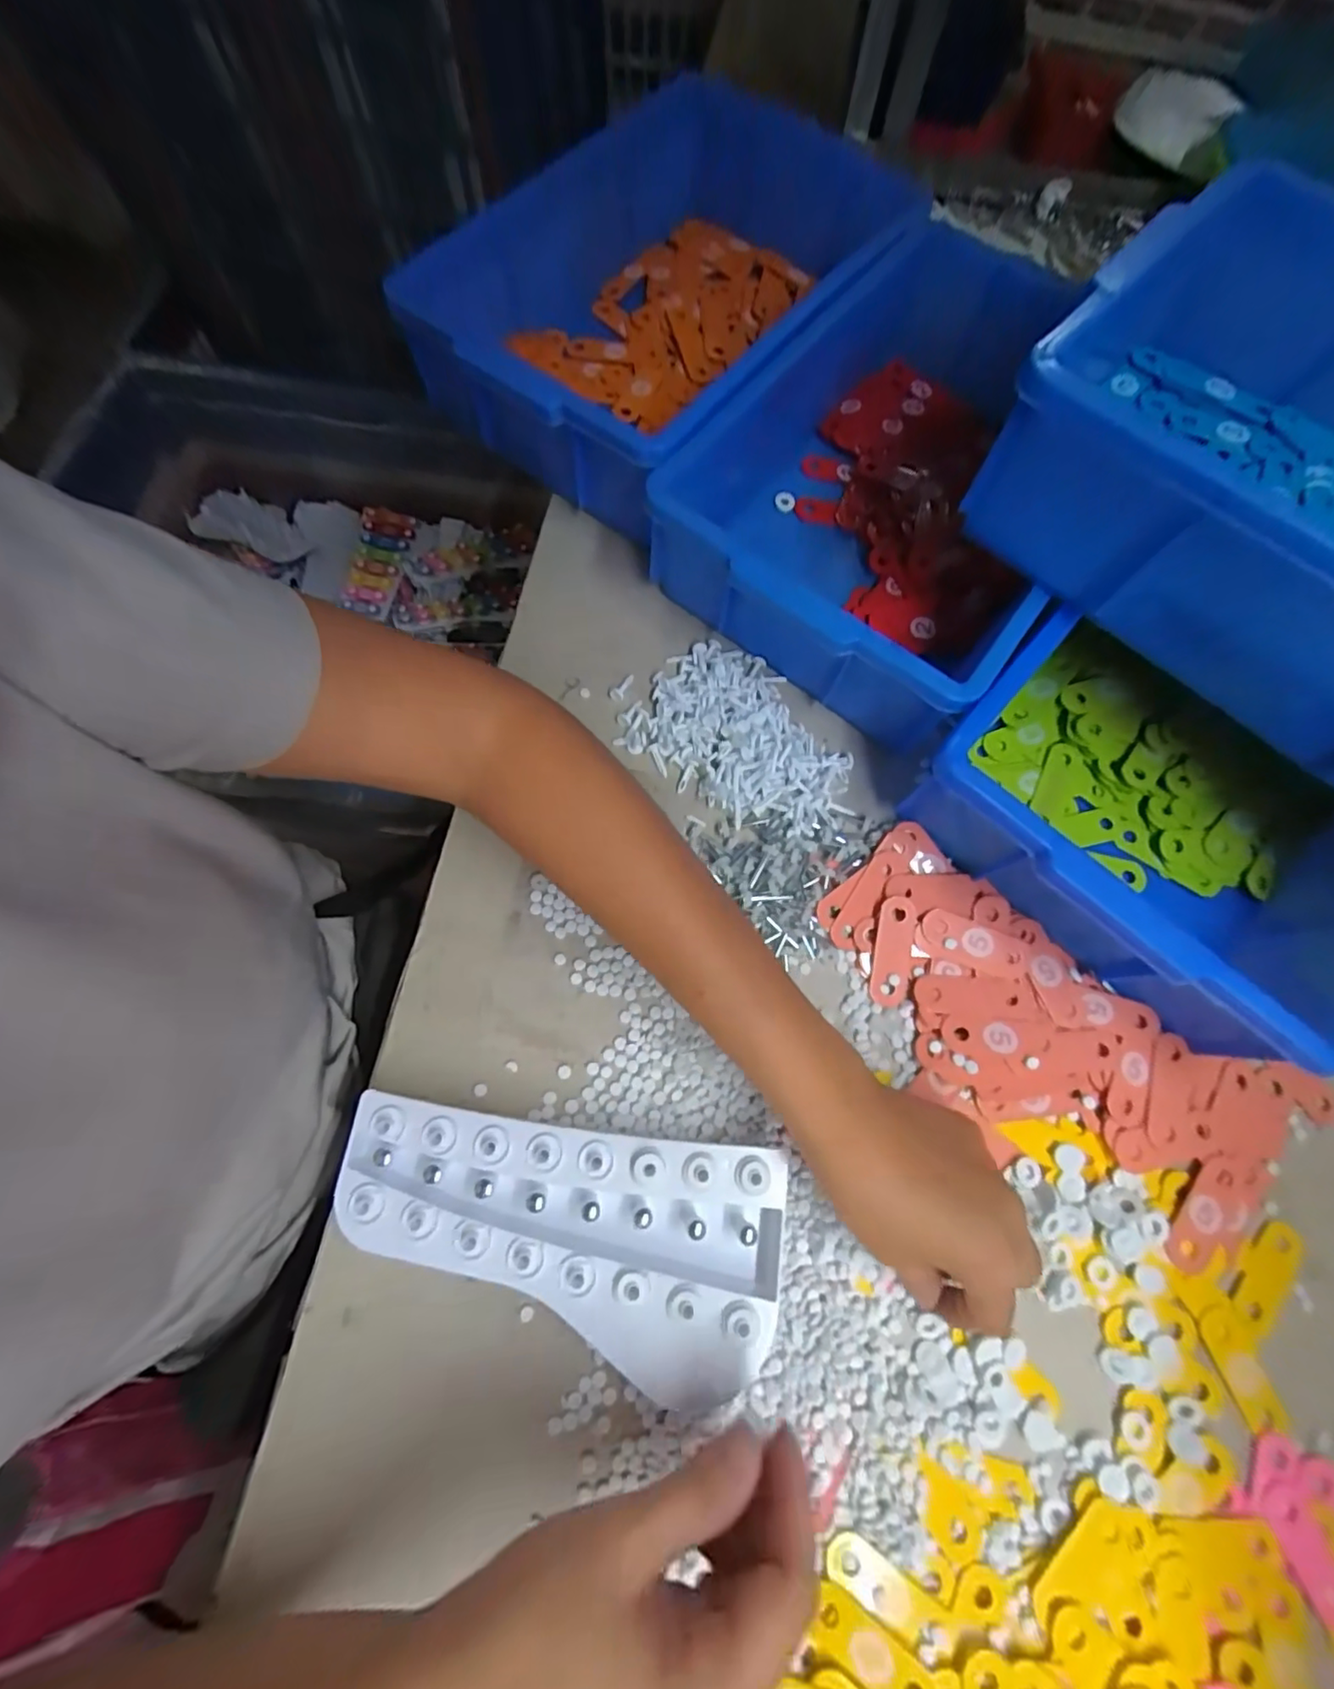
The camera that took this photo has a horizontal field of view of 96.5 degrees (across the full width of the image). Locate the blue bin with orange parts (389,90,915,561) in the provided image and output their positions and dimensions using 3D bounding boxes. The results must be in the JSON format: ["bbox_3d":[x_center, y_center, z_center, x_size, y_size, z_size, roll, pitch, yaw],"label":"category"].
[{"bbox_3d":[-0.007,-0.403,0.446,0.240,0.110,0.329,35,76,11],"label":"blue bin with orange parts"}]

